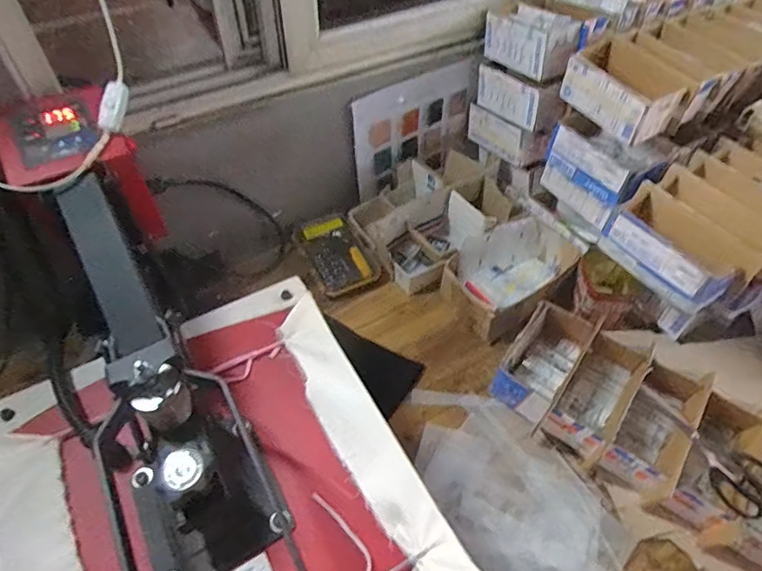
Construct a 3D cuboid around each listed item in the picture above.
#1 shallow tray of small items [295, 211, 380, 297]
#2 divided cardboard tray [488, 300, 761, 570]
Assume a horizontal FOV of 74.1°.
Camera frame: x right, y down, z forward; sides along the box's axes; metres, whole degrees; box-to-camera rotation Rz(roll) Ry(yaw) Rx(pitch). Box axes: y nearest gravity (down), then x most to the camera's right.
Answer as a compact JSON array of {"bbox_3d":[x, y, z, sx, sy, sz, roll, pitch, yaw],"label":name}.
[{"bbox_3d":[-0.085,-0.063,0.946,0.111,0.029,0.174,-21,53,-17],"label":"shallow tray of small items"},{"bbox_3d":[0.452,0.241,0.651,0.620,0.090,0.188,31,57,23],"label":"divided cardboard tray"}]

